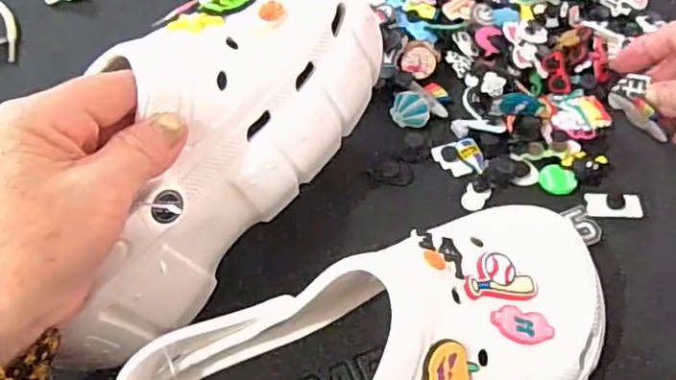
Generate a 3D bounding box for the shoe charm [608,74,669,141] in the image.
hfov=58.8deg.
[{"bbox_3d":[0.195,-0.052,0.384,0.013,0.024,0.047,-22,67,-13],"label":"shoe charm"}]

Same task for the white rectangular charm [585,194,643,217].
[{"bbox_3d":[0.176,0.010,0.383,0.034,0.006,0.015,7,60,4],"label":"white rectangular charm"}]

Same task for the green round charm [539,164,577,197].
[{"bbox_3d":[0.143,-0.007,0.388,0.023,0.006,0.020,36,65,18],"label":"green round charm"}]

